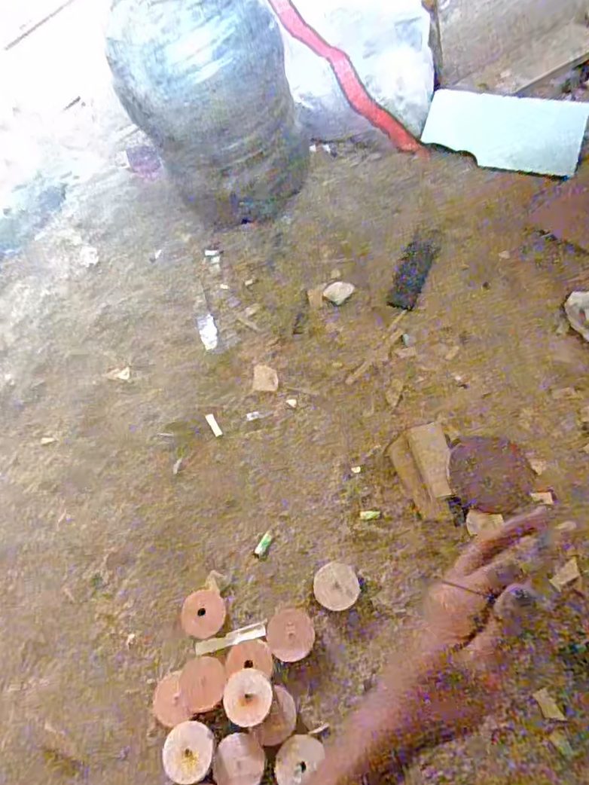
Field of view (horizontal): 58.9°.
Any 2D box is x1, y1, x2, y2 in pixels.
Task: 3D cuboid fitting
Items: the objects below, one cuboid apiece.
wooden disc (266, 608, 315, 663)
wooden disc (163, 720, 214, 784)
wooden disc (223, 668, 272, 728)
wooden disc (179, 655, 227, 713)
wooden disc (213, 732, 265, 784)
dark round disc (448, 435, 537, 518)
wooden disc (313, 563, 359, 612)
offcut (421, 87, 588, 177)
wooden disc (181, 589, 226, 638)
[{"bbox_3d":[-0.005,0.268,0.577,0.051,0.006,0.053,-4,62,8],"label":"wooden disc"},{"bbox_3d":[-0.107,0.364,0.529,0.051,0.019,0.051,-12,62,4],"label":"wooden disc"},{"bbox_3d":[-0.048,0.319,0.546,0.049,0.012,0.050,-4,62,8],"label":"wooden disc"},{"bbox_3d":[-0.100,0.315,0.565,0.052,0.008,0.059,-31,45,-8],"label":"wooden disc"},{"bbox_3d":[-0.055,0.369,0.519,0.048,0.010,0.050,-4,62,8],"label":"wooden disc"},{"bbox_3d":[0.239,0.101,0.638,0.100,0.006,0.088,15,77,17],"label":"dark round disc"},{"bbox_3d":[0.048,0.223,0.601,0.050,0.004,0.051,-4,62,8],"label":"wooden disc"},{"bbox_3d":[0.339,-0.430,0.854,0.246,0.012,0.108,20,101,22],"label":"offcut"},{"bbox_3d":[-0.108,0.260,0.614,0.052,0.007,0.051,-4,62,8],"label":"wooden disc"}]

